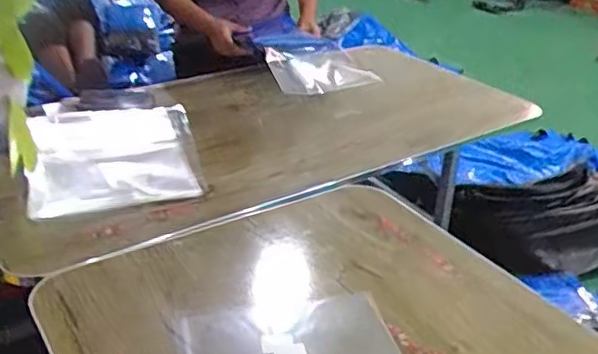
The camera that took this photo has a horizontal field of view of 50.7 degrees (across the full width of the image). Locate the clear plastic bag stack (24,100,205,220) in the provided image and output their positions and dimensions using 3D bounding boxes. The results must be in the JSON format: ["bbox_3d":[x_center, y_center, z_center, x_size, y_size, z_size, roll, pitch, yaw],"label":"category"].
[{"bbox_3d":[-0.329,-0.058,1.119,0.274,0.041,0.388,-11,31,-16],"label":"clear plastic bag stack"}]

